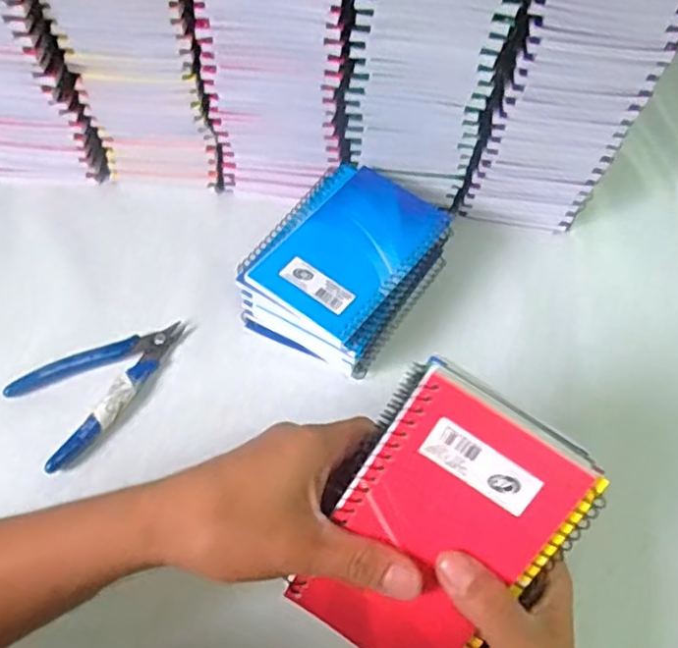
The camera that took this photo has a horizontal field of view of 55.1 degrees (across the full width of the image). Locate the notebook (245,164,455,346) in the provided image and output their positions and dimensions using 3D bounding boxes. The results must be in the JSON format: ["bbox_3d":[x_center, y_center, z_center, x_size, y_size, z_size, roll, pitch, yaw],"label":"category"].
[{"bbox_3d":[0.011,-0.052,0.447,0.082,0.009,0.129,36,66,16],"label":"notebook"}]

